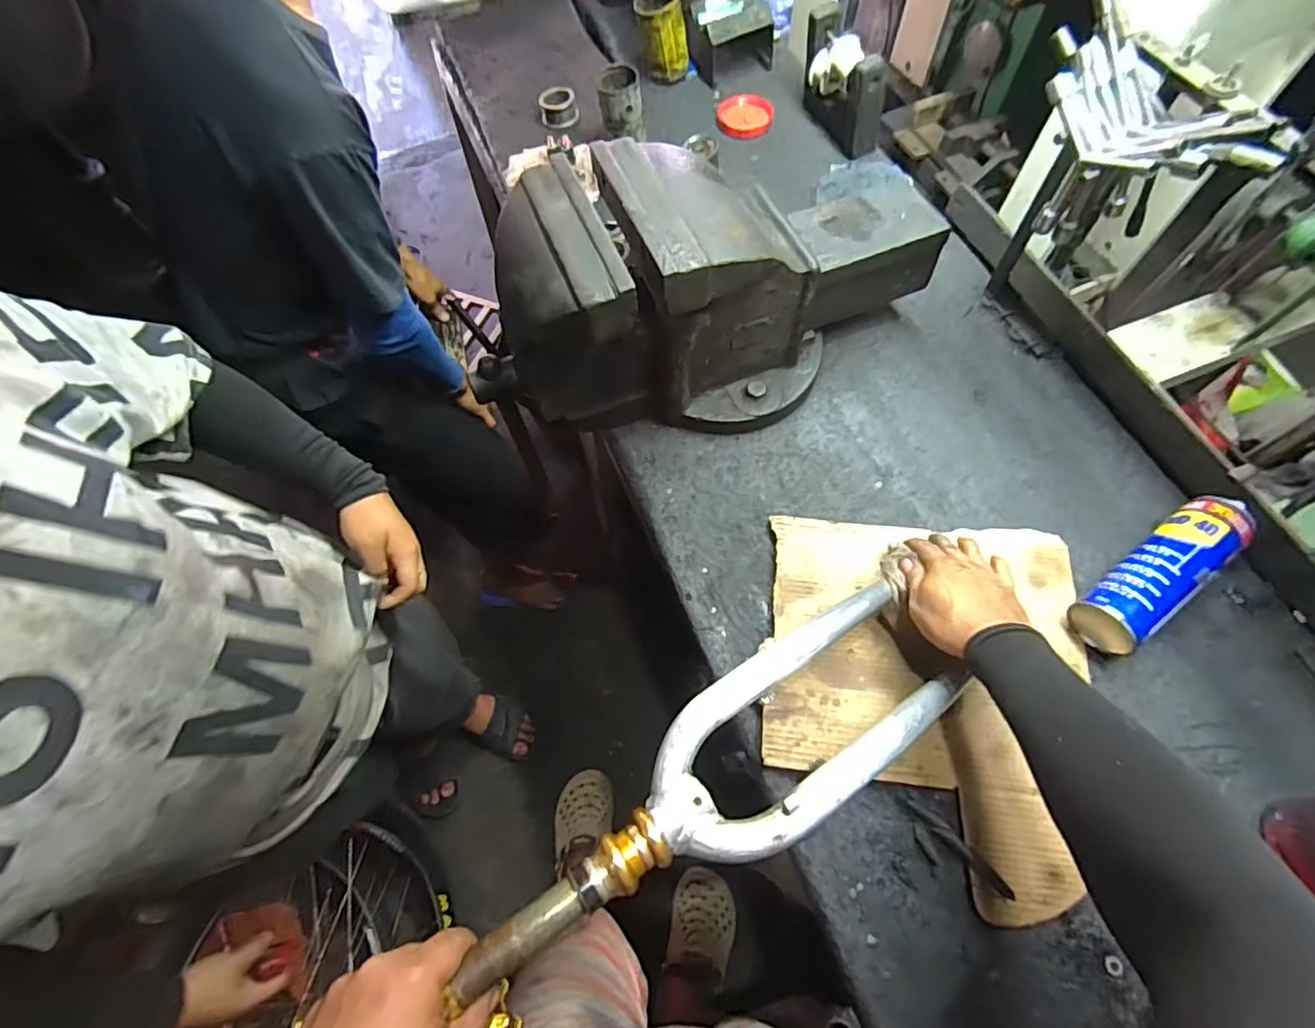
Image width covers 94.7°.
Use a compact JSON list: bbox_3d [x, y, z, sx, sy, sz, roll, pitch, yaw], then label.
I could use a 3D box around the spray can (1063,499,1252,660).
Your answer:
[{"bbox_3d":[0.525,0.059,0.625,0.218,0.056,0.072,-35,72,-15],"label":"spray can"}]

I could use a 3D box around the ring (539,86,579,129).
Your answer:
[{"bbox_3d":[-0.172,-0.710,1.057,0.063,0.040,0.063,0,67,-1],"label":"ring"}]

